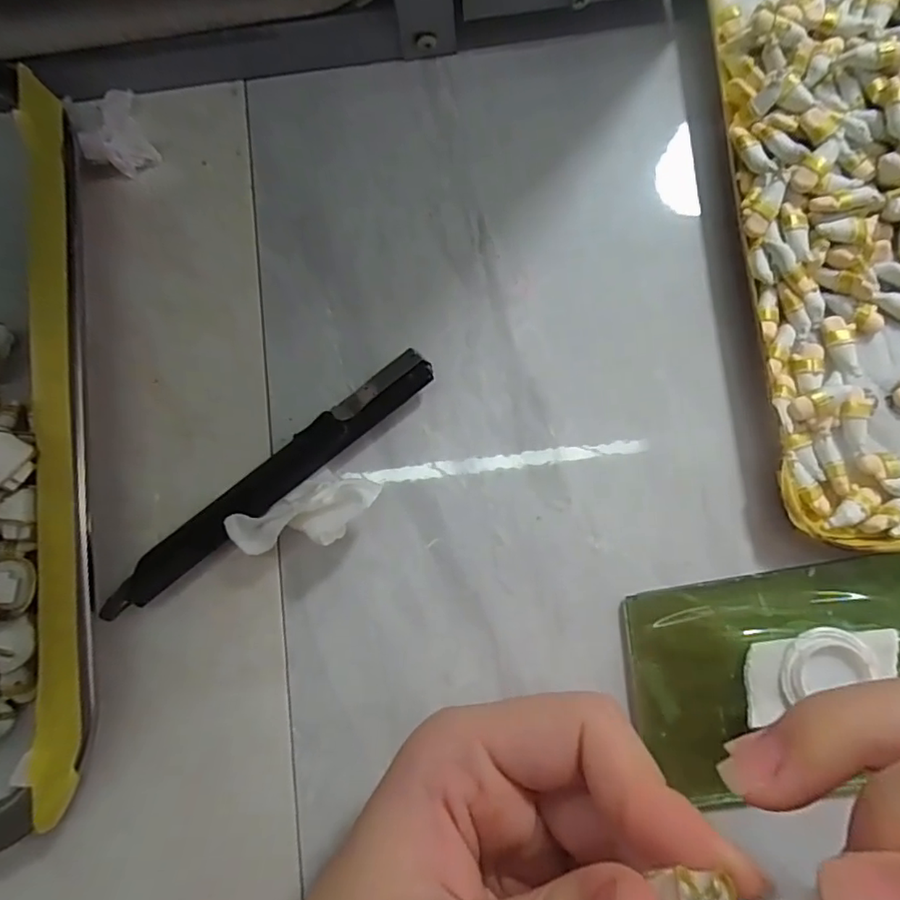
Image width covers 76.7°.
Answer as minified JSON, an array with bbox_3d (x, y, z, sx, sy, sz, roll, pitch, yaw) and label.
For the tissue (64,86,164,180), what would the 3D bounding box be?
[{"bbox_3d":[-0.125,-0.119,0.211,0.020,0.019,0.029,-27,81,-1],"label":"tissue"}]

